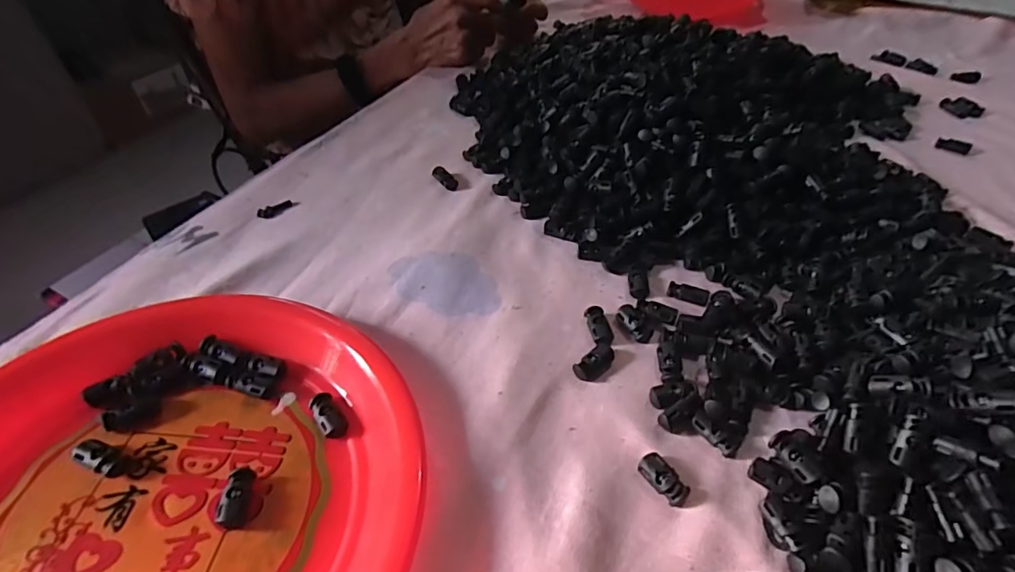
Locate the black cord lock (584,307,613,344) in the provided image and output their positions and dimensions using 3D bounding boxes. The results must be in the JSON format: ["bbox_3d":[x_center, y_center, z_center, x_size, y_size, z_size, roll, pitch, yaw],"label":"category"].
[{"bbox_3d":[0.061,0.027,0.347,0.015,0.008,0.030,-9,47,-9],"label":"black cord lock"}]

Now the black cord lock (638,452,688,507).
[{"bbox_3d":[0.082,0.102,0.276,0.014,0.008,0.029,-26,52,-23],"label":"black cord lock"}]

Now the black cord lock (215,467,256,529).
[{"bbox_3d":[-0.135,0.104,0.261,0.013,0.008,0.028,-5,47,-5],"label":"black cord lock"}]

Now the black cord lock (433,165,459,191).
[{"bbox_3d":[-0.056,-0.096,0.472,0.015,0.008,0.032,-28,53,-25],"label":"black cord lock"}]

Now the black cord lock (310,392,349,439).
[{"bbox_3d":[-0.102,0.073,0.299,0.015,0.006,0.030,-30,53,-25],"label":"black cord lock"}]

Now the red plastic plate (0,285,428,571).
[{"bbox_3d":[-0.175,0.103,0.253,0.262,0.037,0.259,0,46,0],"label":"red plastic plate"}]

